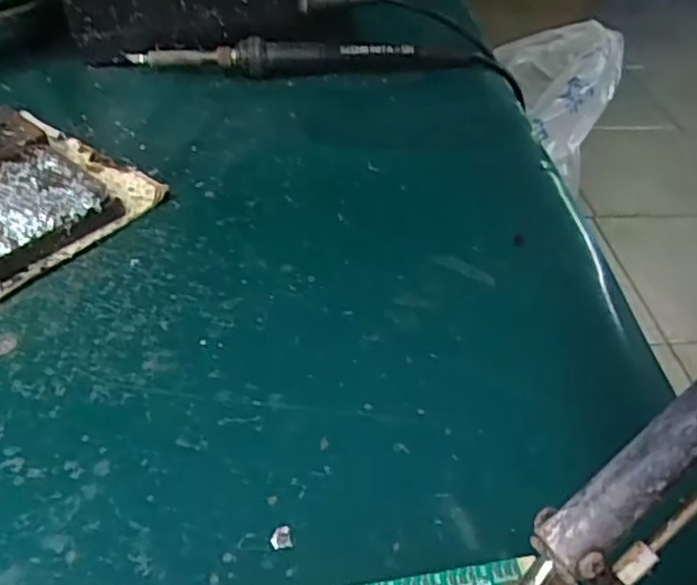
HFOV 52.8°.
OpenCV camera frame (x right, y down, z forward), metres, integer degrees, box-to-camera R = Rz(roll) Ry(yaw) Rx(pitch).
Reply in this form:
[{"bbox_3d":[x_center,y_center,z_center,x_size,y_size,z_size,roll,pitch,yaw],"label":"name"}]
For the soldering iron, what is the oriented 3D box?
[{"bbox_3d":[-0.023,-0.153,0.454,0.216,0.022,0.021,-5,45,-10],"label":"soldering iron"}]

